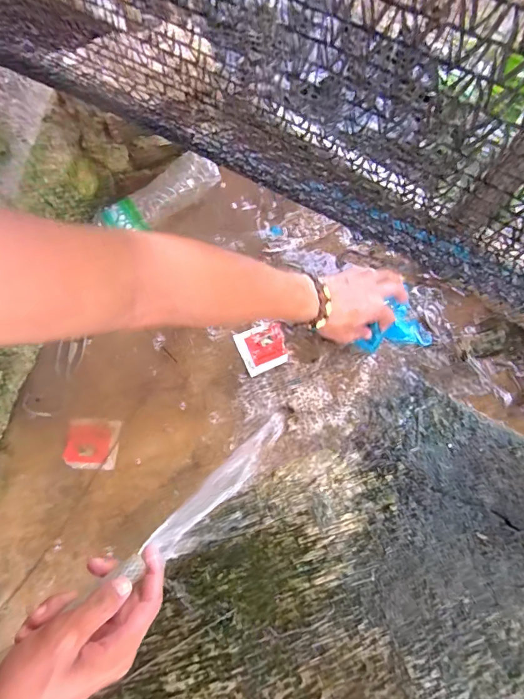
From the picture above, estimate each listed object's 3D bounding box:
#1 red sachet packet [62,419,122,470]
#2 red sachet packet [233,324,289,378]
[{"bbox_3d":[-0.229,0.127,0.568,0.069,0.004,0.064,4,78,0],"label":"red sachet packet"},{"bbox_3d":[0.001,-0.002,0.589,0.064,0.005,0.063,-23,80,-6],"label":"red sachet packet"}]

